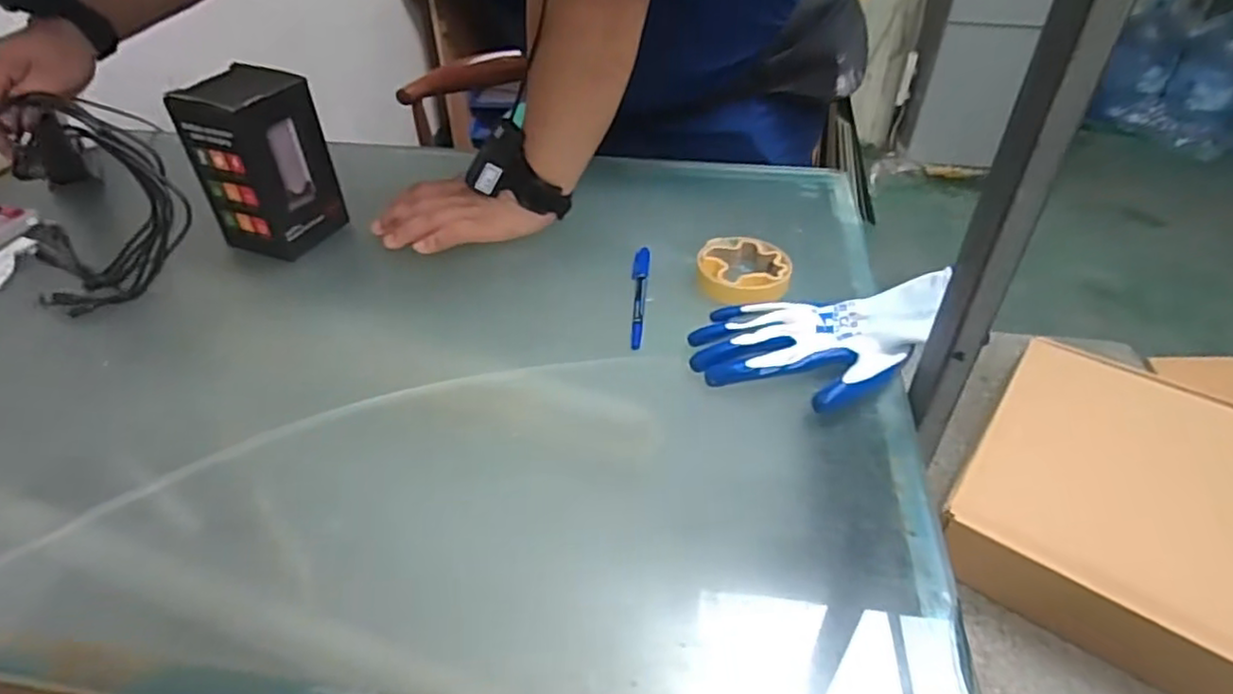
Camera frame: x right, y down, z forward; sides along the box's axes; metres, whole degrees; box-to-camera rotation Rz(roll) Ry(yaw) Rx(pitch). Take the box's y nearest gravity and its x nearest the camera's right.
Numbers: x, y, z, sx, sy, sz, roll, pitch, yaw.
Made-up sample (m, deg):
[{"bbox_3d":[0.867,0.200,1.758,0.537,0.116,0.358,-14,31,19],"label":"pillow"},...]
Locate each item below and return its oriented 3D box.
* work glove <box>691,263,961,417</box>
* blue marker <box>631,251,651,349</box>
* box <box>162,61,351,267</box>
[{"bbox_3d":[0.160,0.000,0.509,0.197,0.030,0.103,-5,50,-2],"label":"work glove"},{"bbox_3d":[0.021,-0.048,0.588,0.016,0.009,0.138,2,42,2],"label":"blue marker"},{"bbox_3d":[-0.329,-0.171,0.626,0.079,0.149,0.092,15,44,16],"label":"box"}]

